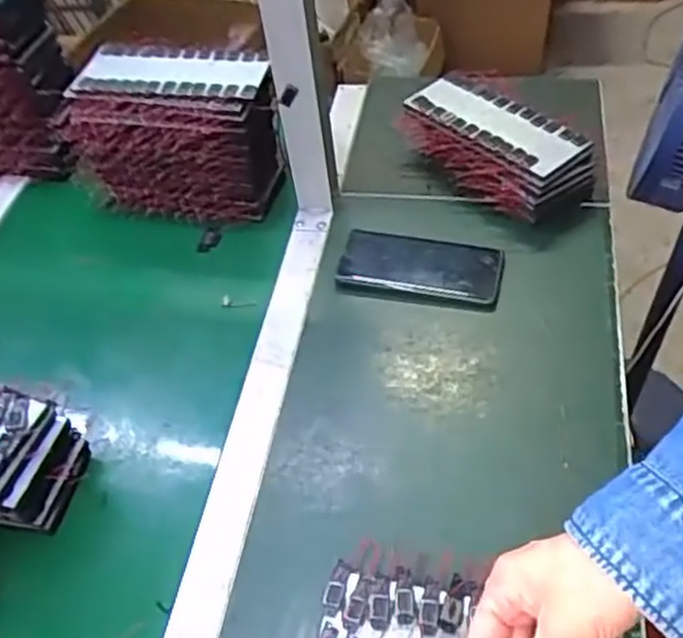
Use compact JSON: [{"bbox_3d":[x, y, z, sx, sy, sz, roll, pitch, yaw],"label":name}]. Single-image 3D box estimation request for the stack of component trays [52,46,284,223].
[{"bbox_3d":[-0.181,-0.203,0.802,0.232,0.157,0.090,6,51,11],"label":"stack of component trays"}]

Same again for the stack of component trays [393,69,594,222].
[{"bbox_3d":[0.166,-0.192,0.801,0.114,0.068,0.212,-30,54,-18],"label":"stack of component trays"}]

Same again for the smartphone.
[{"bbox_3d":[0.079,-0.051,0.733,0.161,0.010,0.085,9,52,13],"label":"smartphone"}]

